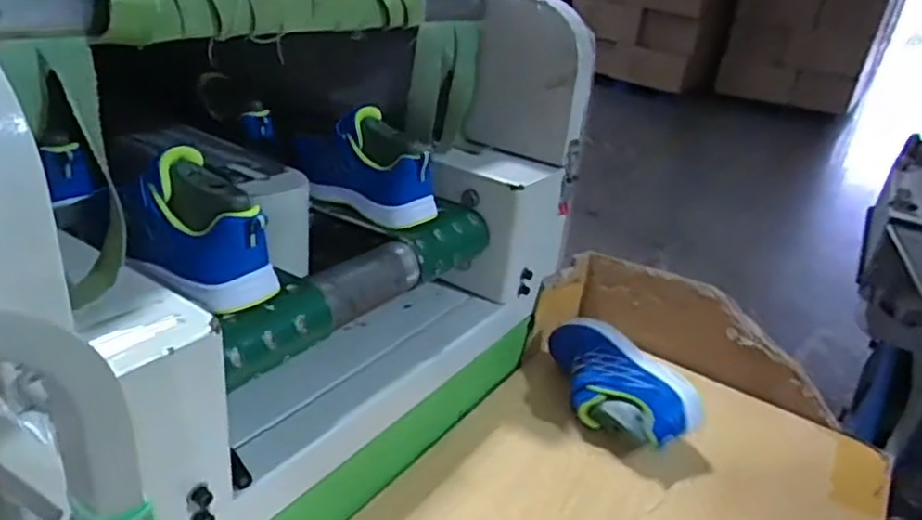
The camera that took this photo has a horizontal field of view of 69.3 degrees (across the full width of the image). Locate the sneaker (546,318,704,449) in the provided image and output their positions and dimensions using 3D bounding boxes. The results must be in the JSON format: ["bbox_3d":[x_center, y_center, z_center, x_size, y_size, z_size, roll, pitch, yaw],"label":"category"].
[{"bbox_3d":[0.189,0.158,0.884,0.106,0.089,0.242,-16,35,-39],"label":"sneaker"}]

